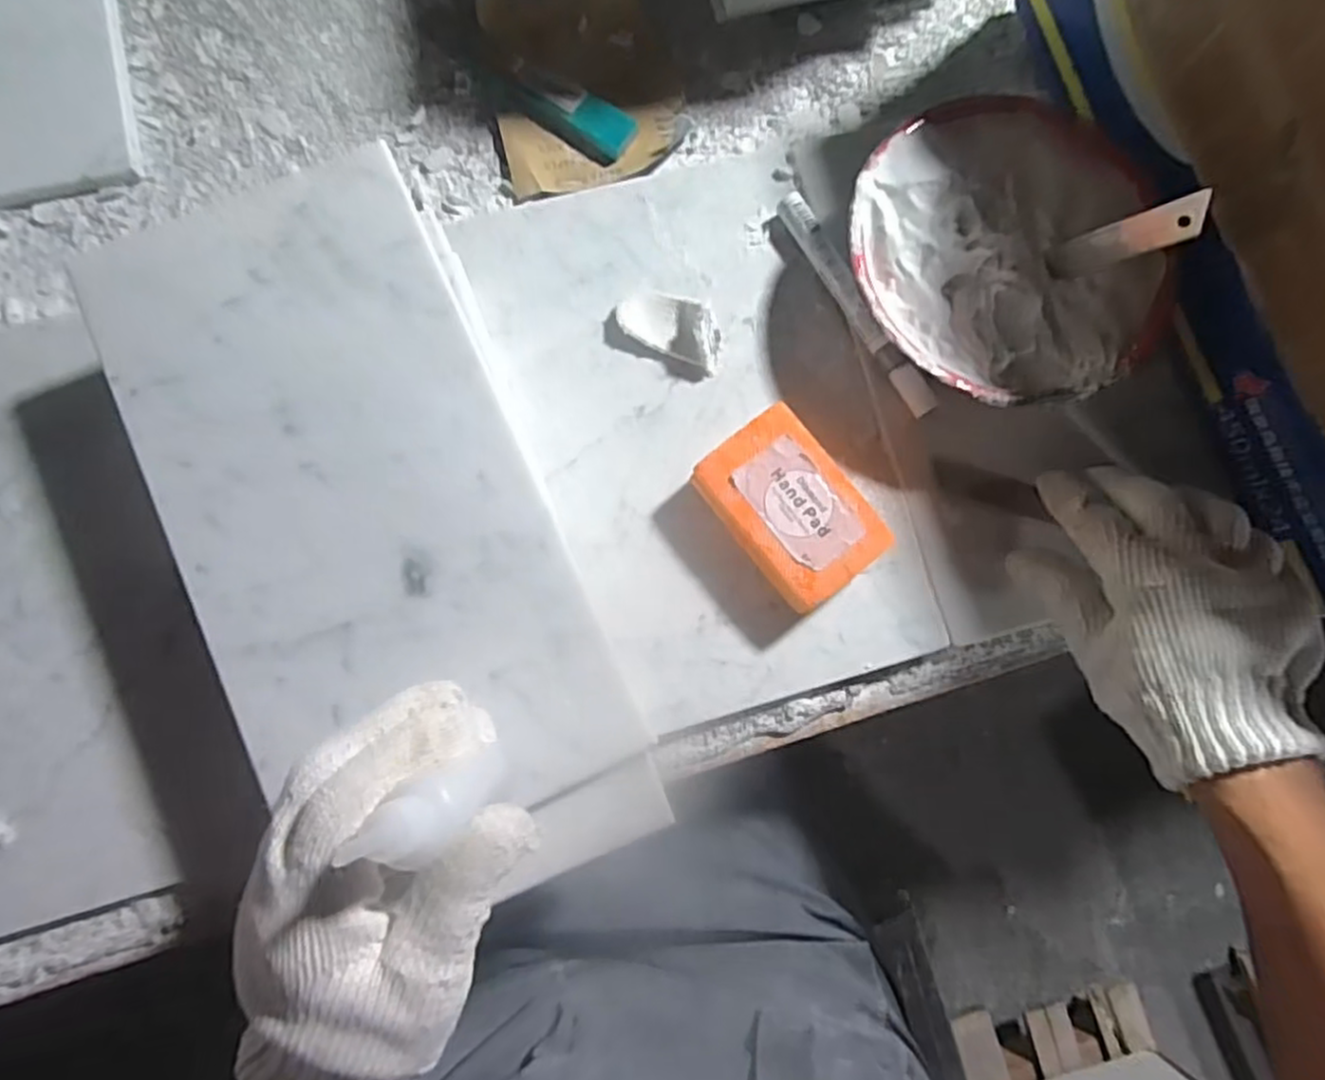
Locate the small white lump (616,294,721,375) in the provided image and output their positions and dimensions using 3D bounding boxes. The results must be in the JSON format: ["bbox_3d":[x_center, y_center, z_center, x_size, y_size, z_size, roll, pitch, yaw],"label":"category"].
[{"bbox_3d":[0.006,-0.119,0.388,0.060,0.019,0.031,24,80,2],"label":"small white lump"}]

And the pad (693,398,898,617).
[{"bbox_3d":[0.063,-0.014,0.368,0.059,0.035,0.091,-36,83,-7],"label":"pad"}]

